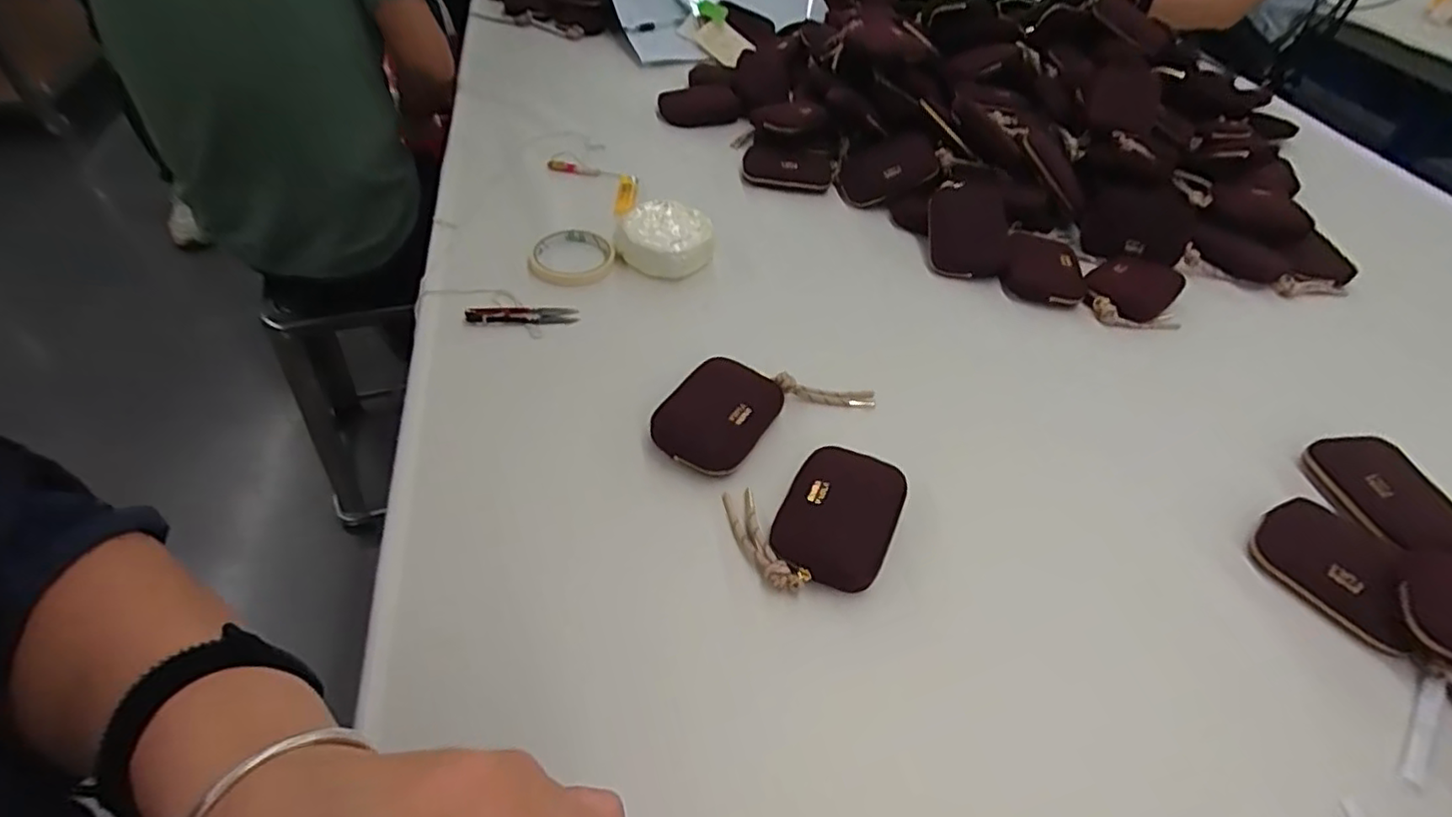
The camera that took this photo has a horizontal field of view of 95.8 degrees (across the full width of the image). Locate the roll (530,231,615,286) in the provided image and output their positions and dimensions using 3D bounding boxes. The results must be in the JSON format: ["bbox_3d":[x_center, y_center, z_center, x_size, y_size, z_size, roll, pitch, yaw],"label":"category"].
[{"bbox_3d":[-0.166,-0.167,0.713,0.085,0.014,0.089,8,47,1],"label":"roll"}]

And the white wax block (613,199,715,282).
[{"bbox_3d":[-0.067,-0.188,0.723,0.107,0.039,0.092,-1,48,-8],"label":"white wax block"}]

